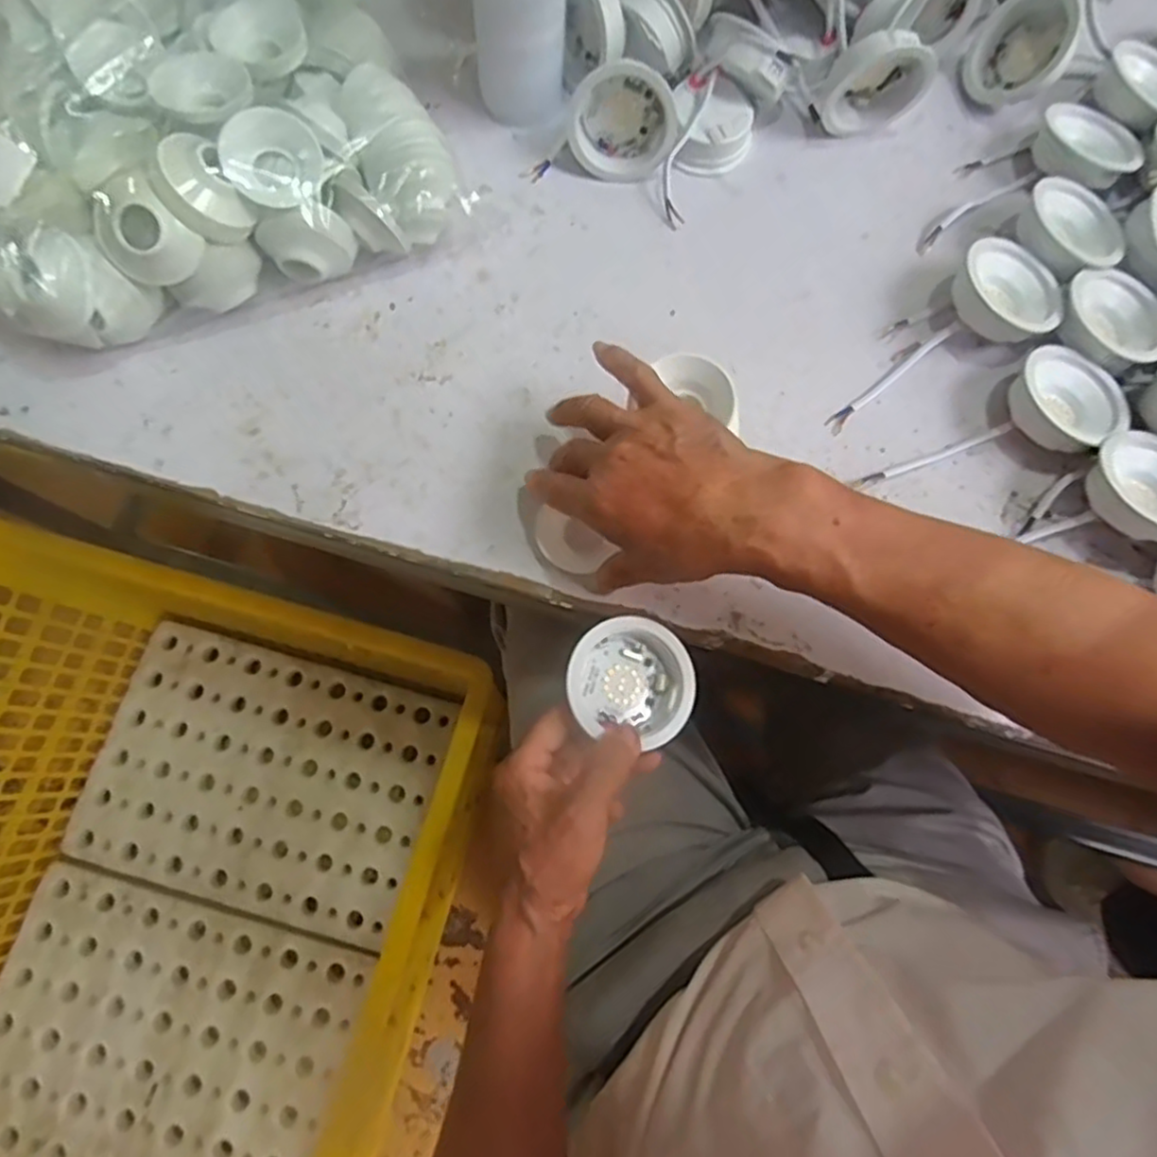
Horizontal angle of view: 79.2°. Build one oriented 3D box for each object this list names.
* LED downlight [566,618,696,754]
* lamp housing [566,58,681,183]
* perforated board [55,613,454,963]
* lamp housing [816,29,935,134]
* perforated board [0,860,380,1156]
[{"bbox_3d":[0.030,0.058,0.393,0.068,0.026,0.070,0,78,1],"label":"LED downlight"},{"bbox_3d":[0.031,-0.307,0.470,0.069,0.065,0.034,24,64,-9],"label":"lamp housing"},{"bbox_3d":[-0.484,0.307,1.079,0.498,0.024,0.369,16,79,4],"label":"perforated board"},{"bbox_3d":[0.205,-0.339,0.478,0.066,0.066,0.034,18,77,3],"label":"lamp housing"},{"bbox_3d":[-0.593,0.658,0.988,0.500,0.017,0.382,14,78,4],"label":"perforated board"}]

